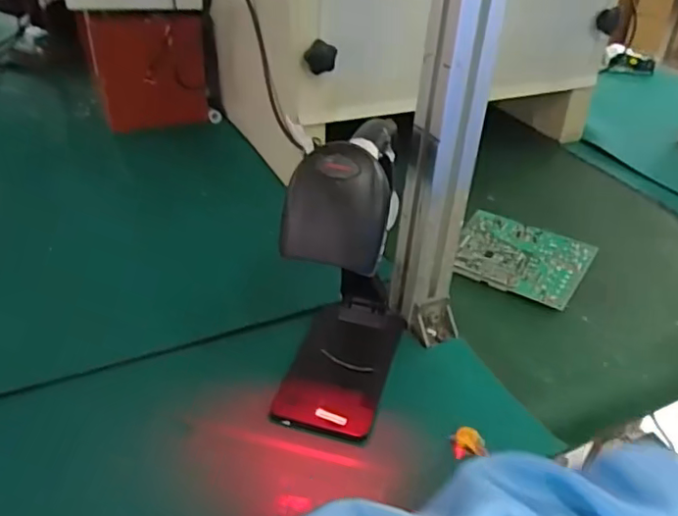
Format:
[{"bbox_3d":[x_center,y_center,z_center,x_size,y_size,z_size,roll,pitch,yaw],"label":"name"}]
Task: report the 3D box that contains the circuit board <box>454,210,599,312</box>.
[{"bbox_3d":[0.193,-0.003,0.644,0.135,0.008,0.102,22,53,27],"label":"circuit board"}]

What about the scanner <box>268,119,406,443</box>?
[{"bbox_3d":[0.005,0.009,0.461,0.078,0.213,0.151,9,36,11],"label":"scanner"}]

